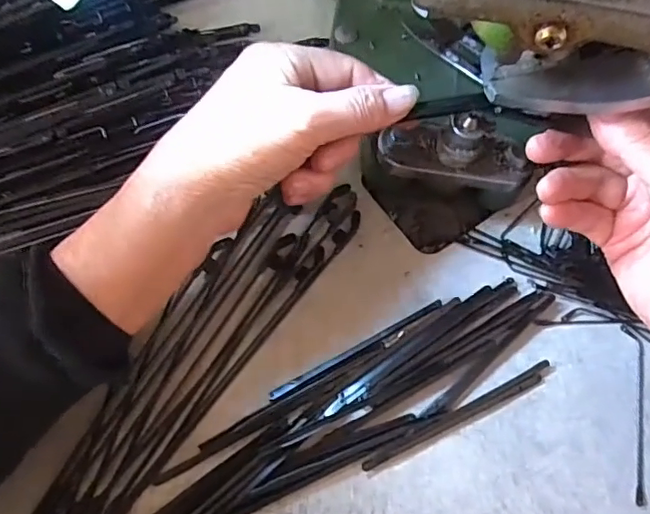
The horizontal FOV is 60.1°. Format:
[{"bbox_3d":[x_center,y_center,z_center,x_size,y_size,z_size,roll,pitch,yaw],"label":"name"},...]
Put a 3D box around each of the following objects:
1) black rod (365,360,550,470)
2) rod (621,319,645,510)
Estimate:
[{"bbox_3d":[0.066,0.077,0.273,0.104,0.006,0.008,-23,71,-14],"label":"black rod"},{"bbox_3d":[0.156,0.077,0.279,0.010,0.005,0.086,7,71,1],"label":"rod"}]

